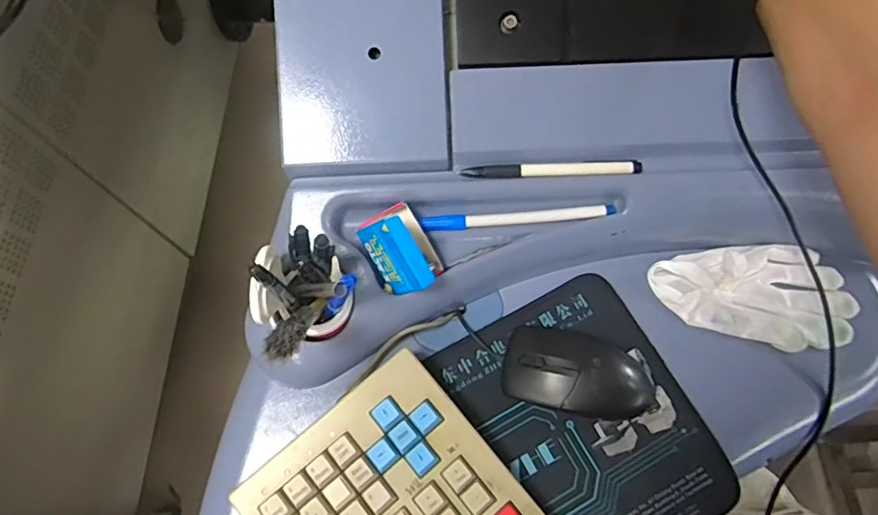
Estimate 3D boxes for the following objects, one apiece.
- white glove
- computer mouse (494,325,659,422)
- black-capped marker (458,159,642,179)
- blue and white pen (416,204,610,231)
[{"bbox_3d":[0.248,0.027,0.422,0.152,0.023,0.079,5,70,3],"label":"white glove"},{"bbox_3d":[0.104,0.088,0.394,0.113,0.029,0.057,17,71,7],"label":"computer mouse"},{"bbox_3d":[0.083,-0.065,0.396,0.130,0.011,0.010,0,69,1],"label":"black-capped marker"},{"bbox_3d":[0.059,-0.029,0.403,0.143,0.014,0.012,-4,69,-1],"label":"blue and white pen"}]

